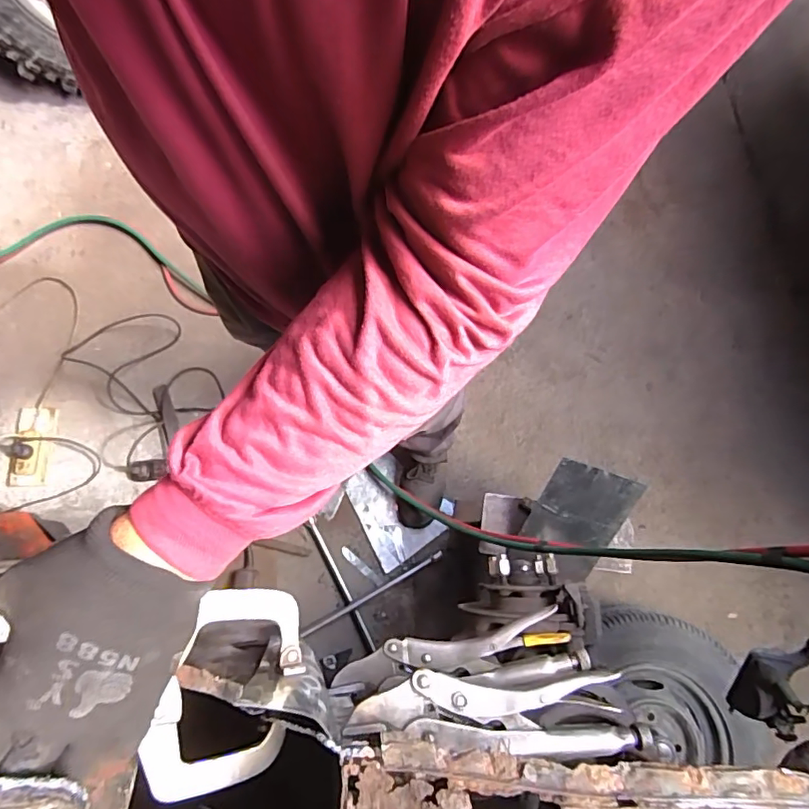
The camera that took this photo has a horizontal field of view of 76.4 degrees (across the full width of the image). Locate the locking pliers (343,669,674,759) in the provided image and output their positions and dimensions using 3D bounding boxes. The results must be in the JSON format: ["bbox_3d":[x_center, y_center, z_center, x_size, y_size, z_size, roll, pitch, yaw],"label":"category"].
[{"bbox_3d":[0.072,0.216,0.359,0.215,0.028,0.049,3,76,-2],"label":"locking pliers"}]

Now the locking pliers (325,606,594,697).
[{"bbox_3d":[0.044,0.217,0.434,0.211,0.028,0.051,-11,77,-5],"label":"locking pliers"}]

